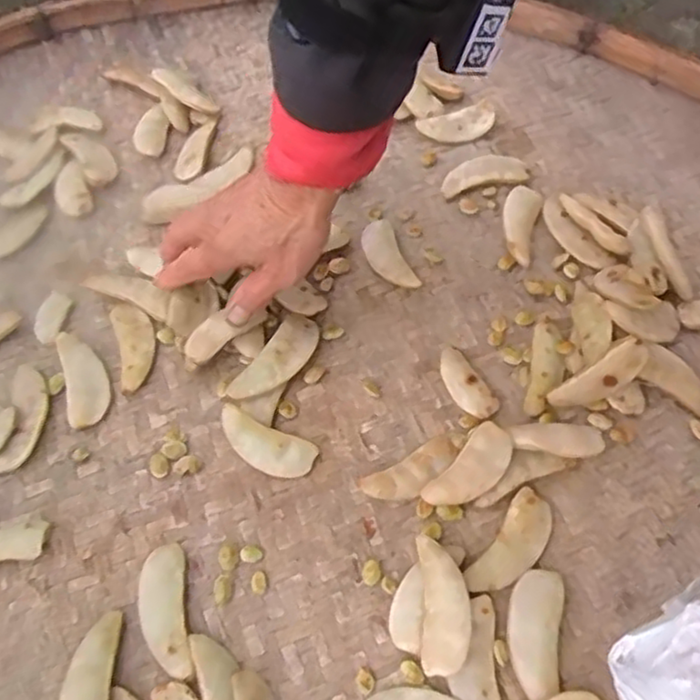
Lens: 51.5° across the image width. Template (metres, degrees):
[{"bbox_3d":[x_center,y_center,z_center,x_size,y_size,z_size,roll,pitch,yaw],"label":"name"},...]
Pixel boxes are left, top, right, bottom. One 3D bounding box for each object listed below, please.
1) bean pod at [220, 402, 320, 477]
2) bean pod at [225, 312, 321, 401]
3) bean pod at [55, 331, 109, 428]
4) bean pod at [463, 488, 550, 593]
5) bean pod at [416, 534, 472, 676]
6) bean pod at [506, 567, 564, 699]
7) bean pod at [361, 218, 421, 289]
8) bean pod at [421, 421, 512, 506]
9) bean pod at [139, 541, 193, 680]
[{"bbox_3d":[-0.052,0.057,0.440,0.061,0.014,0.026,29,64,3],"label":"bean pod"},{"bbox_3d":[-0.047,0.007,0.470,0.033,0.017,0.072,27,64,16],"label":"bean pod"},{"bbox_3d":[-0.174,0.017,0.474,0.025,0.011,0.072,-17,61,-8],"label":"bean pod"},{"bbox_3d":[0.092,0.112,0.412,0.028,0.011,0.067,33,66,19],"label":"bean pod"},{"bbox_3d":[0.050,0.136,0.388,0.026,0.013,0.068,0,60,1],"label":"bean pod"},{"bbox_3d":[0.098,0.148,0.384,0.027,0.004,0.067,9,61,7],"label":"bean pod"},{"bbox_3d":[0.025,-0.069,0.519,0.027,0.013,0.068,-19,61,-9],"label":"bean pod"},{"bbox_3d":[0.072,0.070,0.425,0.028,0.011,0.059,37,67,20],"label":"bean pod"},{"bbox_3d":[-0.103,0.144,0.403,0.026,0.007,0.072,-10,60,-4],"label":"bean pod"}]

